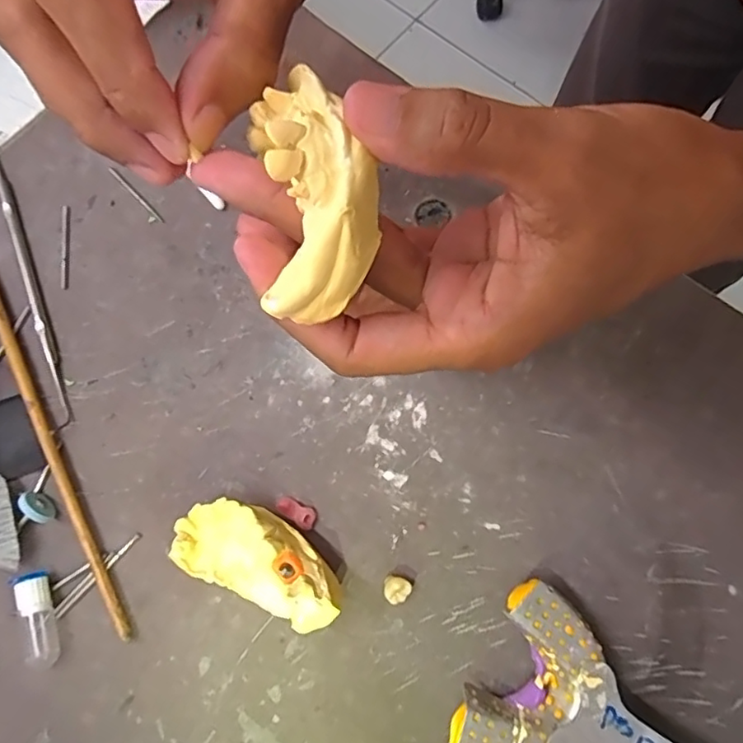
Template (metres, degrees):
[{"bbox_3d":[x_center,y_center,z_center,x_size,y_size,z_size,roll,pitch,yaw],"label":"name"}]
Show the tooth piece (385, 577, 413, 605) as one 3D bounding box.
[{"bbox_3d":[0.010,0.090,0.238,0.011,0.008,0.011,0,75,0],"label":"tooth piece"}]

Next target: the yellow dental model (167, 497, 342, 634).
[{"bbox_3d":[-0.043,0.074,0.229,0.067,0.032,0.033,23,76,6],"label":"yellow dental model"}]

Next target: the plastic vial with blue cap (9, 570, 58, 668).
[{"bbox_3d":[-0.132,0.098,0.231,0.011,0.013,0.036,-16,76,-5],"label":"plastic vial with blue cap"}]

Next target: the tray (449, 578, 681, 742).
[{"bbox_3d":[0.083,0.131,0.219,0.094,0.025,0.066,29,77,7],"label":"tray"}]

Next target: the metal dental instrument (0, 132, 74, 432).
[{"bbox_3d":[-0.165,-0.050,0.275,0.007,0.007,0.161,-21,76,-6],"label":"metal dental instrument"}]

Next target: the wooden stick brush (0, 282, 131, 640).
[{"bbox_3d":[-0.163,-0.010,0.263,0.008,0.008,0.270,-27,77,-7],"label":"wooden stick brush"}]

